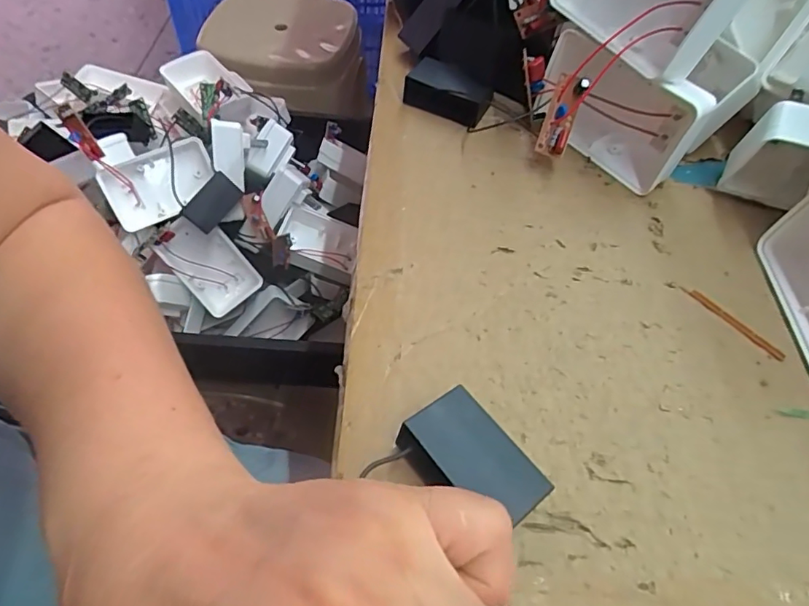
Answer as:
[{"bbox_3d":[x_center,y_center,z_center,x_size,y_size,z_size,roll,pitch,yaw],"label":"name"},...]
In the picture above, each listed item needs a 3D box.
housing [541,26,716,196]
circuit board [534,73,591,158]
[{"bbox_3d":[0.117,-0.107,0.286,0.084,0.057,0.032,40,61,21],"label":"housing"},{"bbox_3d":[0.085,-0.102,0.280,0.016,0.017,0.042,20,89,9],"label":"circuit board"}]

